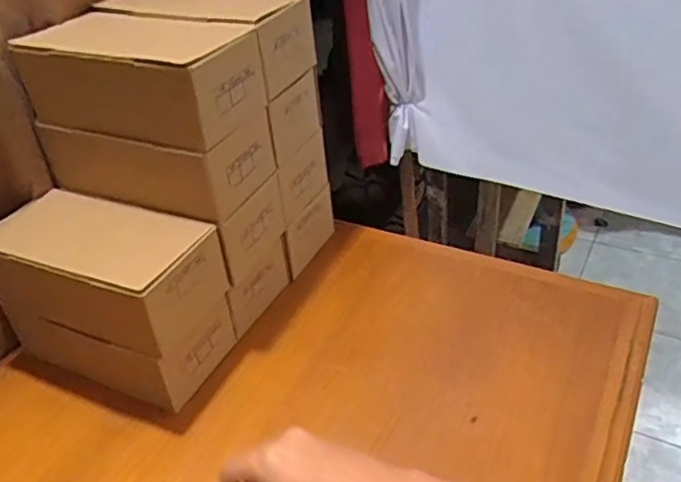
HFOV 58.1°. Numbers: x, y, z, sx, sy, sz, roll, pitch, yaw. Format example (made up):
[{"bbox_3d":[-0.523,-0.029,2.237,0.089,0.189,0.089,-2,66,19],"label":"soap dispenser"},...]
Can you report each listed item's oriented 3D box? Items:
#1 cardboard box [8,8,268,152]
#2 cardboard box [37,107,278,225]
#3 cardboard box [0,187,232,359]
[{"bbox_3d":[-0.246,-0.204,0.754,0.268,0.109,0.137,12,38,22],"label":"cardboard box"},{"bbox_3d":[-0.238,-0.118,0.813,0.266,0.099,0.138,13,38,24],"label":"cardboard box"},{"bbox_3d":[-0.300,0.031,0.773,0.272,0.111,0.148,11,37,22],"label":"cardboard box"}]

